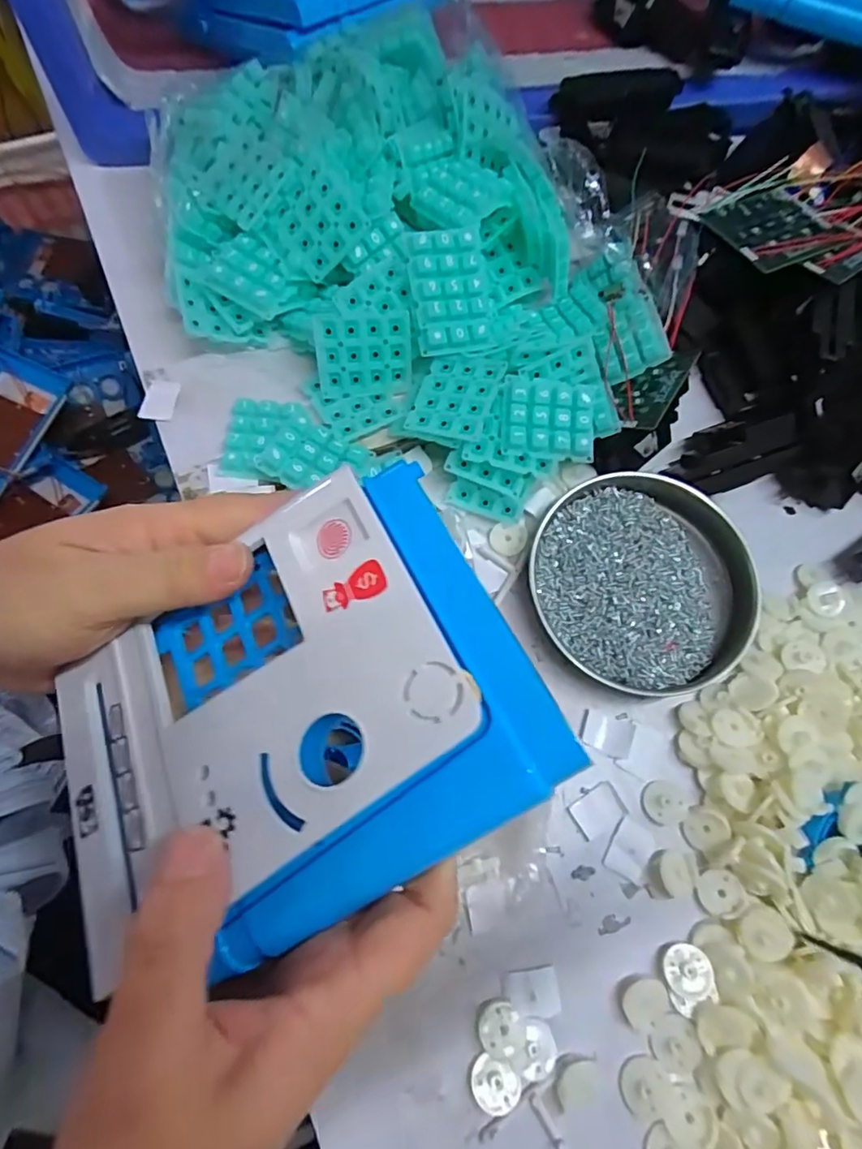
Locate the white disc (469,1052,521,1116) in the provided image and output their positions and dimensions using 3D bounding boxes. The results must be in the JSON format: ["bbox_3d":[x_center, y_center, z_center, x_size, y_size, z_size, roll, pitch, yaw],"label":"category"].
[{"bbox_3d":[0.030,0.240,0.268,0.023,0.006,0.021,1,70,-3],"label":"white disc"}]

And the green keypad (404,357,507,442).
[{"bbox_3d":[0.015,-0.112,0.359,0.048,0.006,0.056,18,75,21],"label":"green keypad"}]

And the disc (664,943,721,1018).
[{"bbox_3d":[0.130,0.203,0.285,0.022,0.008,0.028,-11,71,-7],"label":"disc"}]

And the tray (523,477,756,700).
[{"bbox_3d":[0.132,0.004,0.356,0.133,0.025,0.139,0,72,0],"label":"tray"}]

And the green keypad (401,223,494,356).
[{"bbox_3d":[0.013,-0.179,0.357,0.049,0.013,0.074,-10,97,-10],"label":"green keypad"}]

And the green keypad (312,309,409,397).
[{"bbox_3d":[-0.043,-0.140,0.365,0.059,0.049,0.004,-6,32,-6],"label":"green keypad"}]

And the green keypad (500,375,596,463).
[{"bbox_3d":[0.074,-0.097,0.356,0.060,0.010,0.050,3,83,-7],"label":"green keypad"}]

